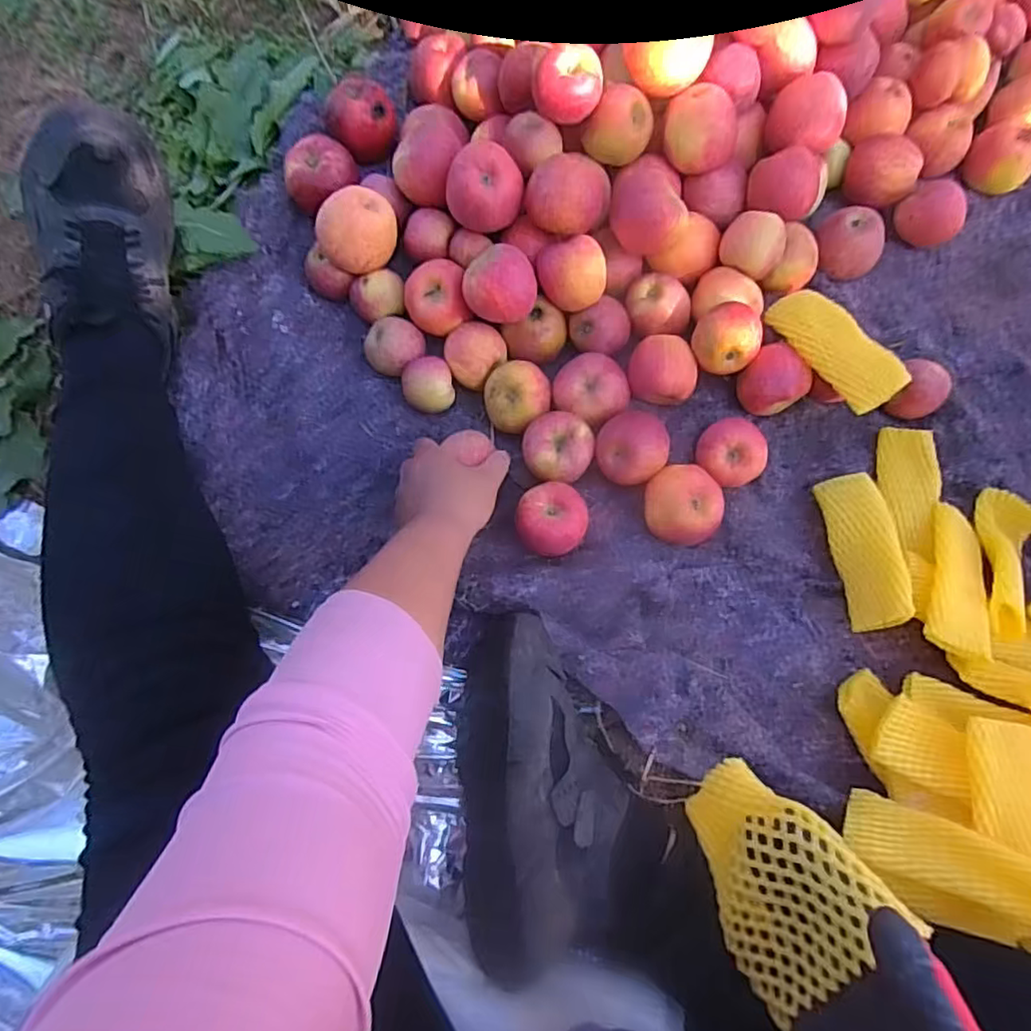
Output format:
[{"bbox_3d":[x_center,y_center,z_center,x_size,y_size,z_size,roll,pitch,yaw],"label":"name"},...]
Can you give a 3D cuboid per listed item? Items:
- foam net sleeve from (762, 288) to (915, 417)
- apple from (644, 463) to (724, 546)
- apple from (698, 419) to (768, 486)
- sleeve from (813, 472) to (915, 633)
[{"bbox_3d":[0.310,-0.169,0.614,0.049,0.030,0.150,-25,59,-7],"label":"foam net sleeve"},{"bbox_3d":[0.164,-0.007,0.623,0.075,0.062,0.069,0,74,-1],"label":"apple"},{"bbox_3d":[0.217,-0.061,0.639,0.066,0.054,0.066,0,74,0],"label":"apple"},{"bbox_3d":[0.332,0.031,0.596,0.049,0.059,0.154,-4,74,-1],"label":"sleeve"}]

